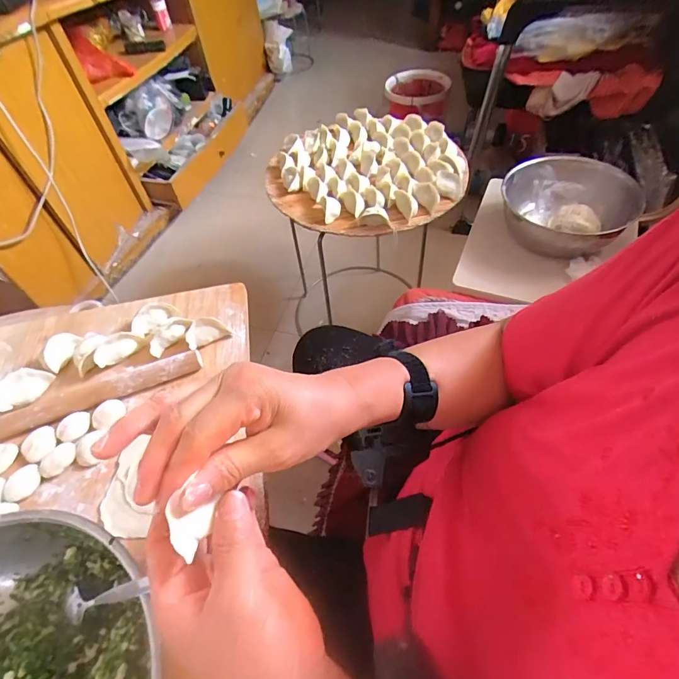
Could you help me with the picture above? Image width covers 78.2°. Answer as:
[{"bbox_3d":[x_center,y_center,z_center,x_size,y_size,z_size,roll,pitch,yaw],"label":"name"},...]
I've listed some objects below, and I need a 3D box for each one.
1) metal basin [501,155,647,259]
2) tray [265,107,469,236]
[{"bbox_3d":[0.402,-0.245,0.763,0.197,0.096,0.225,17,57,17],"label":"metal basin"},{"bbox_3d":[0.053,-0.351,0.858,0.388,0.049,0.362,-31,57,-17],"label":"tray"}]

